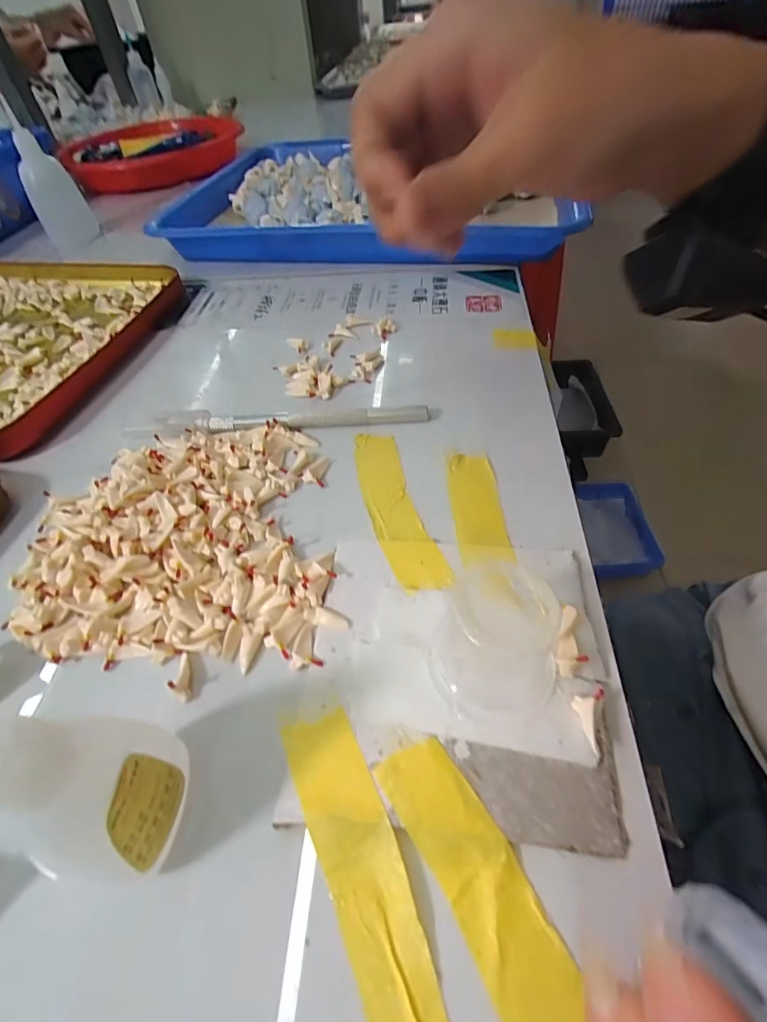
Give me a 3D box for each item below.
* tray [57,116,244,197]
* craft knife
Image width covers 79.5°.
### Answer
[{"bbox_3d":[-0.275,-0.448,0.568,0.192,0.030,0.199,-16,51,-8],"label":"tray"},{"bbox_3d":[-0.053,-0.045,0.231,0.148,0.008,0.009,-4,50,2],"label":"craft knife"}]

